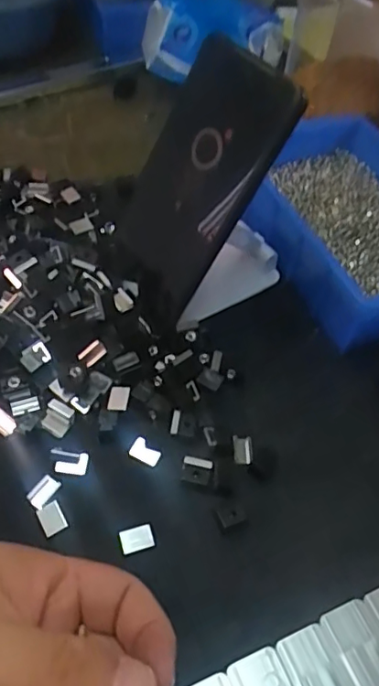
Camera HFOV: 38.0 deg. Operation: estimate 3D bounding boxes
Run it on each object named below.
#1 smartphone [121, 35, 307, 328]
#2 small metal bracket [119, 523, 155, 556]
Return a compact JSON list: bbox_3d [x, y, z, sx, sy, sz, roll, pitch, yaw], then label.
[{"bbox_3d":[0.002,-0.095,0.326,0.077,0.145,0.012,45,32,24],"label":"smartphone"},{"bbox_3d":[-0.027,0.101,0.284,0.017,0.004,0.011,-14,54,-16],"label":"small metal bracket"}]

